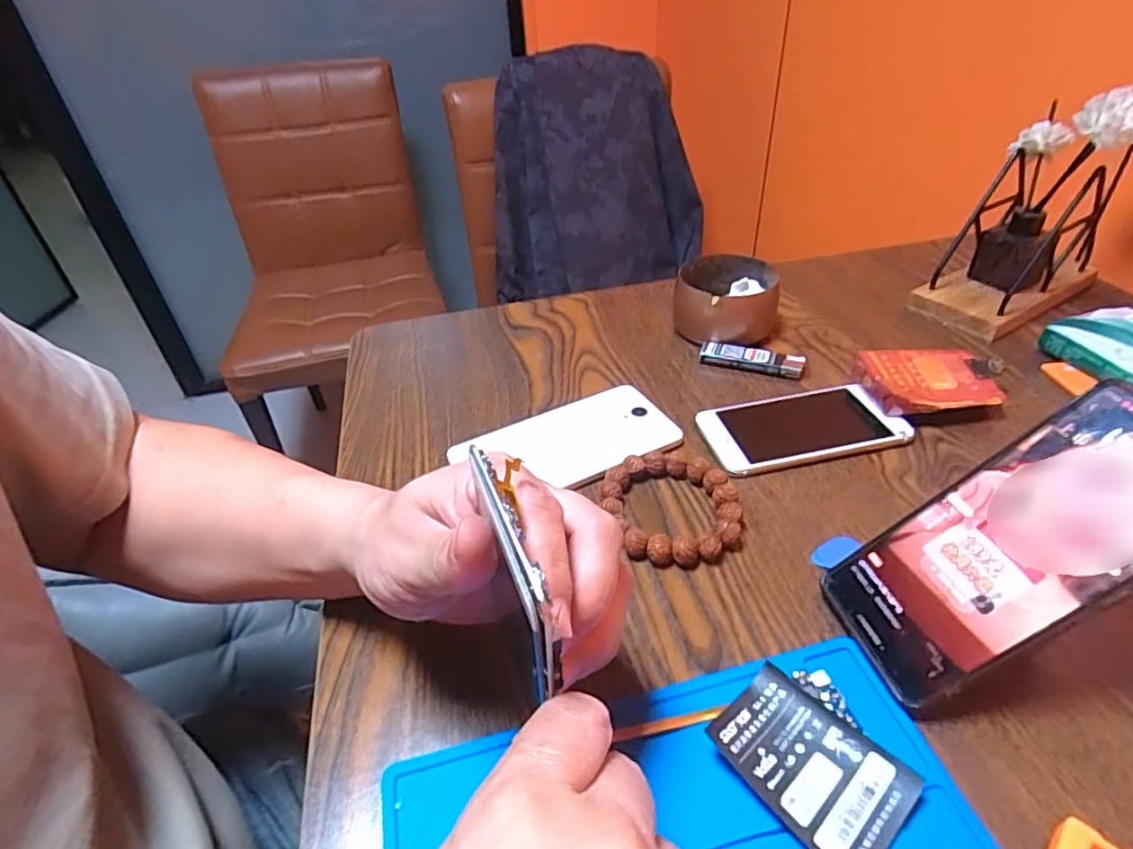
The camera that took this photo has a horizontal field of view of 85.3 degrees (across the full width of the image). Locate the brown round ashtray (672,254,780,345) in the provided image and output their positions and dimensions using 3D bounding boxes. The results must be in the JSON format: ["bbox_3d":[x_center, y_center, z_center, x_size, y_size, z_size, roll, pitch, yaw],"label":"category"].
[{"bbox_3d":[0.137,-0.106,0.533,0.084,0.049,0.084,6,40,13],"label":"brown round ashtray"}]

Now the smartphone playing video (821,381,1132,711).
[{"bbox_3d":[0.200,0.053,0.274,0.163,0.010,0.072,-41,36,17],"label":"smartphone playing video"}]

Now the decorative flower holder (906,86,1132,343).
[{"bbox_3d":[0.389,-0.178,0.505,0.158,0.166,0.090,-26,43,-24],"label":"decorative flower holder"}]

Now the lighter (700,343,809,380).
[{"bbox_3d":[0.147,-0.052,0.491,0.078,0.012,0.018,14,42,22],"label":"lighter"}]

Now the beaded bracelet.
[{"bbox_3d":[0.064,0.049,0.374,0.076,0.015,0.084,-16,40,-14],"label":"beaded bracelet"}]

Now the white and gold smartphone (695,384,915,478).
[{"bbox_3d":[0.160,0.001,0.428,0.128,0.009,0.070,-11,39,-9],"label":"white and gold smartphone"}]

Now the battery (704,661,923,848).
[{"bbox_3d":[0.100,0.140,0.255,0.051,0.008,0.074,-32,47,-29],"label":"battery"}]

